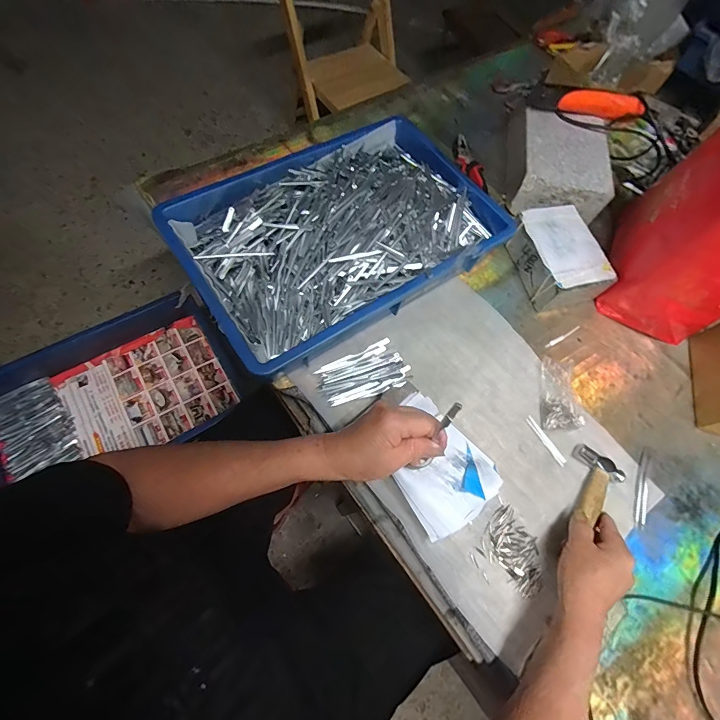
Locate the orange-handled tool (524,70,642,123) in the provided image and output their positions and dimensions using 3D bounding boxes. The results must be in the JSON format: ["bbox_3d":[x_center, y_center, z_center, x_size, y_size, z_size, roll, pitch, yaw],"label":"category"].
[{"bbox_3d":[0.383,-0.437,0.628,0.192,0.038,0.030,10,66,-2],"label":"orange-handled tool"}]

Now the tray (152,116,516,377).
[{"bbox_3d":[-0.026,-0.181,0.547,0.433,0.080,0.291,-33,74,-18],"label":"tray"}]

